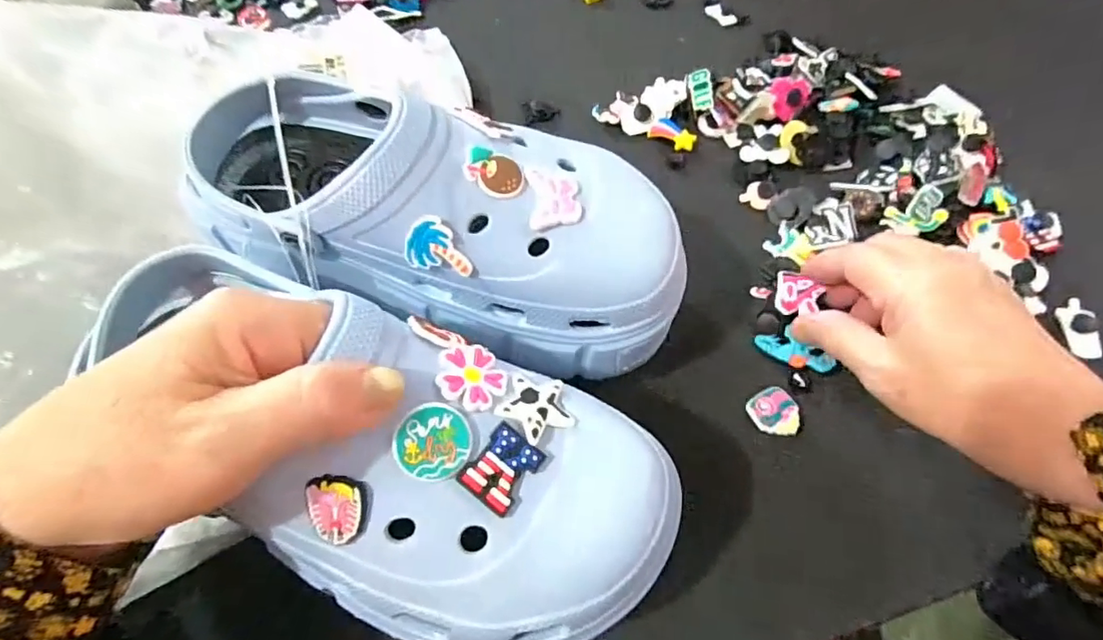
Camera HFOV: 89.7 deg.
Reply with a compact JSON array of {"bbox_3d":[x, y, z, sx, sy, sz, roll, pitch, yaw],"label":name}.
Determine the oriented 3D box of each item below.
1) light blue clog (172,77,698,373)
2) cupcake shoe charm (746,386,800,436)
[{"bbox_3d":[-0.037,-0.048,0.252,0.199,0.088,0.092,16,62,-5],"label":"light blue clog"},{"bbox_3d":[0.113,0.046,0.277,0.024,0.004,0.025,-1,61,1],"label":"cupcake shoe charm"}]

